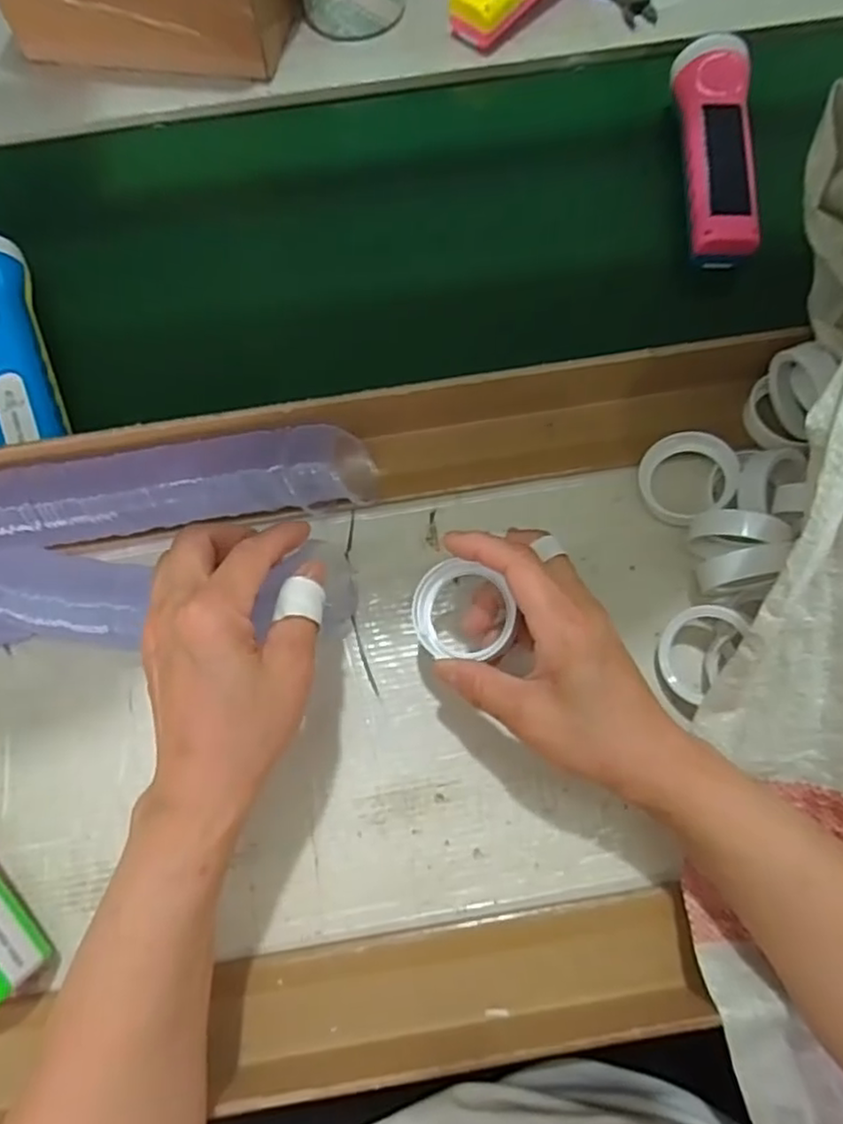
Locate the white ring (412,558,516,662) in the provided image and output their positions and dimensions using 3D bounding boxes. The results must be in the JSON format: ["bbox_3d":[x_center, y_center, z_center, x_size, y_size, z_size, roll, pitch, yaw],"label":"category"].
[{"bbox_3d":[0.020,0.027,0.351,0.053,0.016,0.049,23,93,7],"label":"white ring"}]

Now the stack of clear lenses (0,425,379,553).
[{"bbox_3d":[-0.168,-0.036,0.401,0.276,0.055,0.044,-9,71,-1],"label":"stack of clear lenses"}]

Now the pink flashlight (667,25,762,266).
[{"bbox_3d":[0.205,-0.290,0.489,0.047,0.037,0.177,2,71,3],"label":"pink flashlight"}]

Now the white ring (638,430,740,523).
[{"bbox_3d":[0.154,-0.049,0.404,0.054,0.016,0.054,-3,81,18],"label":"white ring"}]

